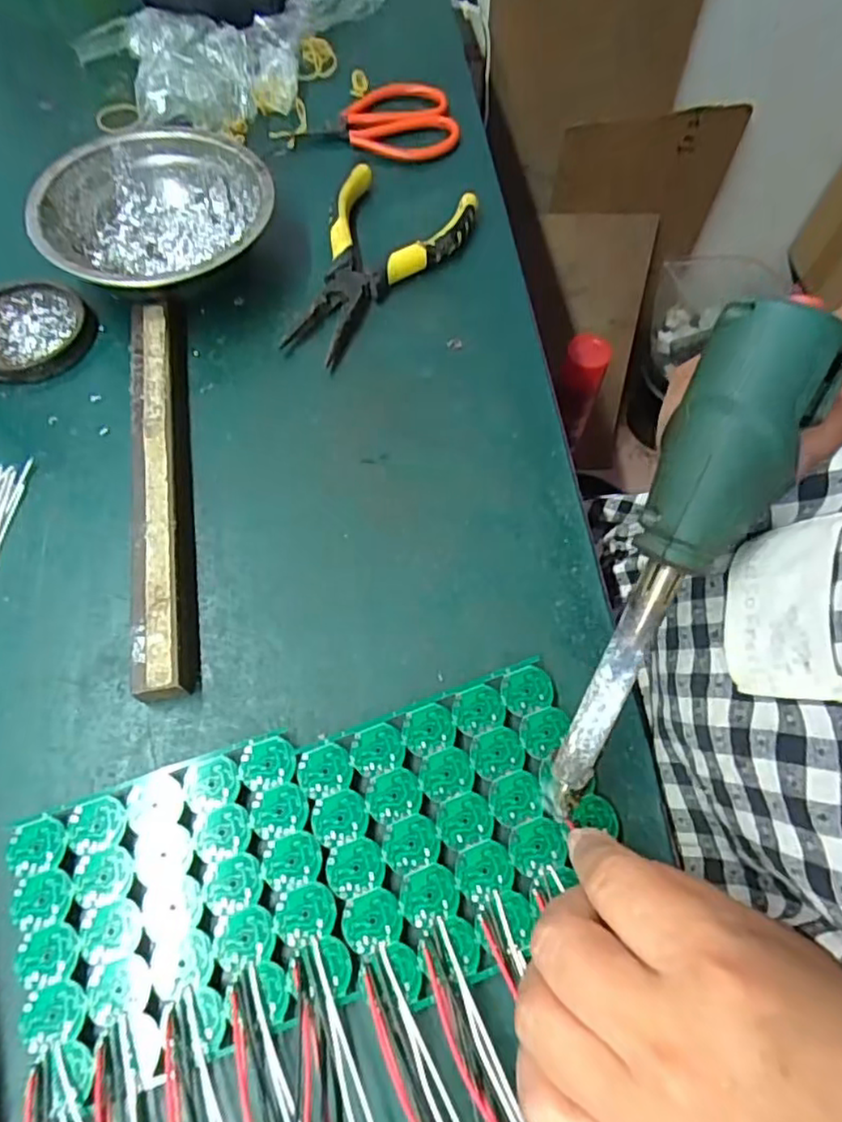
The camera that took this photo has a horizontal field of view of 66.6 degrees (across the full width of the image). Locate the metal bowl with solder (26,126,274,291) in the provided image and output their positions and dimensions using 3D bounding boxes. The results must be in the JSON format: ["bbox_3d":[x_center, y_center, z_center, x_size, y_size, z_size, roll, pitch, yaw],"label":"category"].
[{"bbox_3d":[-0.148,-0.189,0.365,0.127,0.041,0.121,-11,65,-8],"label":"metal bowl with solder"}]

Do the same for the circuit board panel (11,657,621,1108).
[{"bbox_3d":[-0.038,0.112,0.239,0.210,0.004,0.096,-14,65,-8],"label":"circuit board panel"}]

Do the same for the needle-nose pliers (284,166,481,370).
[{"bbox_3d":[-0.031,-0.172,0.373,0.079,0.022,0.139,25,66,9],"label":"needle-nose pliers"}]

